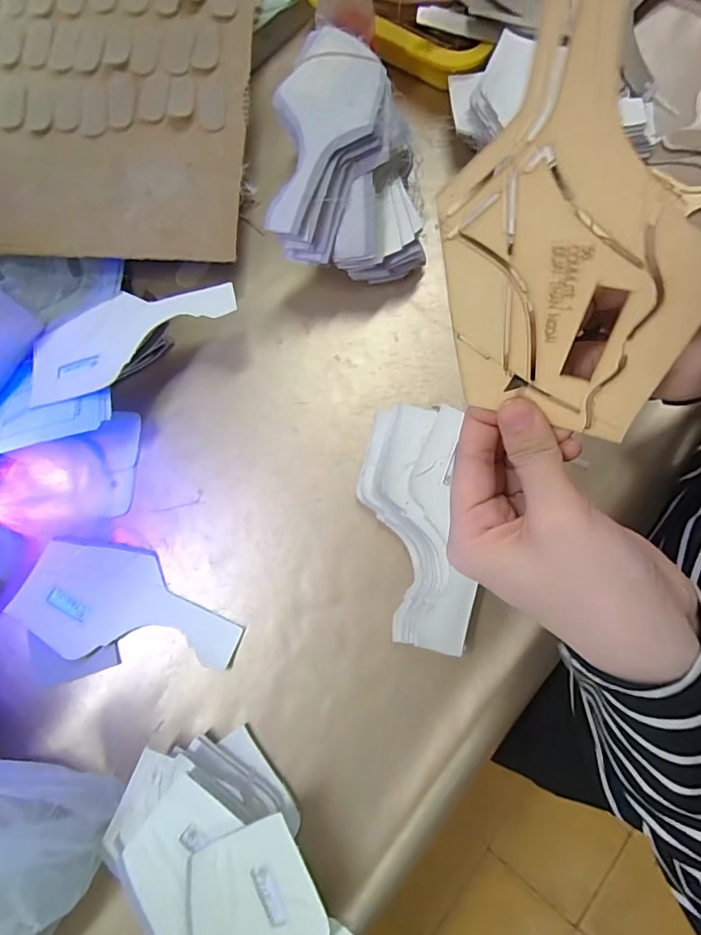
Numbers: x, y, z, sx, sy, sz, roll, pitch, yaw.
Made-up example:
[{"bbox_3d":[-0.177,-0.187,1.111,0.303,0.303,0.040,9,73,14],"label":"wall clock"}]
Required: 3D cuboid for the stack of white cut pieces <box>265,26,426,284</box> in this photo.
[{"bbox_3d":[-0.011,-0.244,0.384,0.118,0.095,0.170,-11,75,-1],"label":"stack of white cut pieces"}]

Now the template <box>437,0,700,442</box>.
[{"bbox_3d":[0.067,-0.082,0.143,0.077,0.167,0.005,2,41,25],"label":"template"}]

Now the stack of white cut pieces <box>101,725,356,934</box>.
[{"bbox_3d":[-0.062,0.269,0.283,0.102,0.035,0.213,-38,78,-8],"label":"stack of white cut pieces"}]

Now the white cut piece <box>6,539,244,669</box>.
[{"bbox_3d":[-0.164,0.101,0.345,0.167,0.005,0.075,8,77,1],"label":"white cut piece"}]

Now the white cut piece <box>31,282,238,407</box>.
[{"bbox_3d":[-0.171,-0.104,0.359,0.167,0.006,0.081,-20,69,1],"label":"white cut piece"}]

